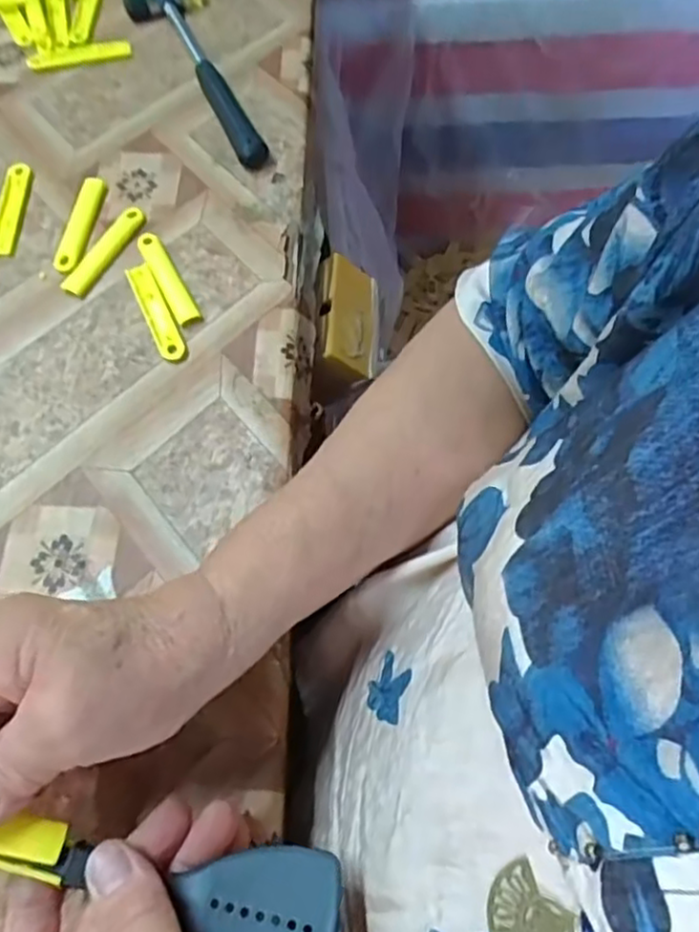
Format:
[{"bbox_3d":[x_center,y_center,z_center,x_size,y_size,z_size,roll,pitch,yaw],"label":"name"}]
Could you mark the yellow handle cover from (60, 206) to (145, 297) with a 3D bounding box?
[{"bbox_3d":[-0.156,-0.138,0.434,0.016,0.005,0.075,25,66,10],"label":"yellow handle cover"}]

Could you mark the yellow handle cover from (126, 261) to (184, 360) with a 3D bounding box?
[{"bbox_3d":[-0.118,-0.095,0.413,0.015,0.006,0.076,-24,68,-12],"label":"yellow handle cover"}]

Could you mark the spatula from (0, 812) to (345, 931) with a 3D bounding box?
[{"bbox_3d":[-0.089,0.141,0.247,0.171,0.031,0.041,19,65,-3],"label":"spatula"}]

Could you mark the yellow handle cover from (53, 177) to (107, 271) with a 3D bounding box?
[{"bbox_3d":[-0.175,-0.157,0.442,0.016,0.008,0.074,7,65,2],"label":"yellow handle cover"}]

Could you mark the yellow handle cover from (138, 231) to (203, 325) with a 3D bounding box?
[{"bbox_3d":[-0.113,-0.118,0.422,0.013,0.004,0.076,-25,68,-13],"label":"yellow handle cover"}]

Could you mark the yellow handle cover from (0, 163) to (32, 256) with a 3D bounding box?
[{"bbox_3d":[-0.225,-0.171,0.450,0.017,0.004,0.076,0,65,-2],"label":"yellow handle cover"}]

